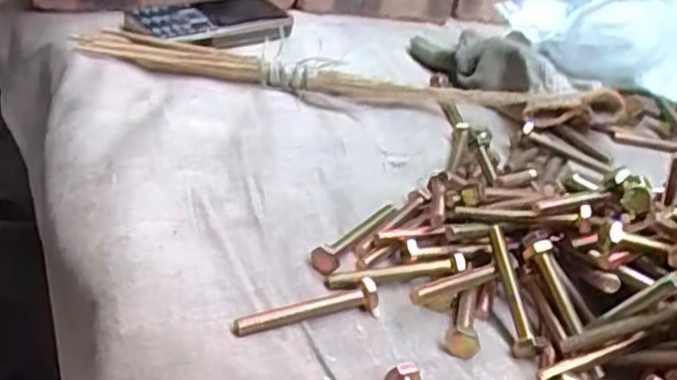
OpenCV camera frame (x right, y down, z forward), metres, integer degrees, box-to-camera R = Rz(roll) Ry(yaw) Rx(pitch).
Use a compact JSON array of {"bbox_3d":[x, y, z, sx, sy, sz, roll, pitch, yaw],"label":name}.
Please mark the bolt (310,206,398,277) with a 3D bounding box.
[{"bbox_3d":[0.009,0.020,0.353,0.013,0.009,0.068,23,36,22],"label":"bolt"}]

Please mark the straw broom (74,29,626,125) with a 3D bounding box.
[{"bbox_3d":[0.011,-0.076,0.488,0.380,0.025,0.027,7,33,0],"label":"straw broom"}]

